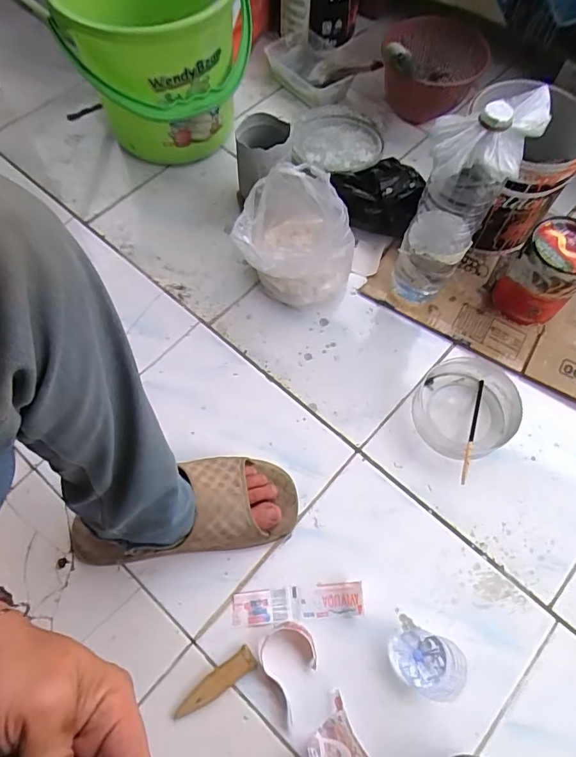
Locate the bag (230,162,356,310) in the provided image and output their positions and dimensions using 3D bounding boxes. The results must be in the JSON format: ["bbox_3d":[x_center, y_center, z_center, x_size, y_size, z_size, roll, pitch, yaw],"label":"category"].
[{"bbox_3d":[0.014,-0.201,0.701,0.166,0.154,0.142,4,64,0],"label":"bag"}]

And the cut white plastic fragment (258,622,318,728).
[{"bbox_3d":[0.007,0.317,0.528,0.062,0.008,0.088,-27,69,-14],"label":"cut white plastic fragment"}]

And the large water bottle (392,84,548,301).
[{"bbox_3d":[0.212,-0.213,0.643,0.102,0.308,0.122,27,66,10],"label":"large water bottle"}]

